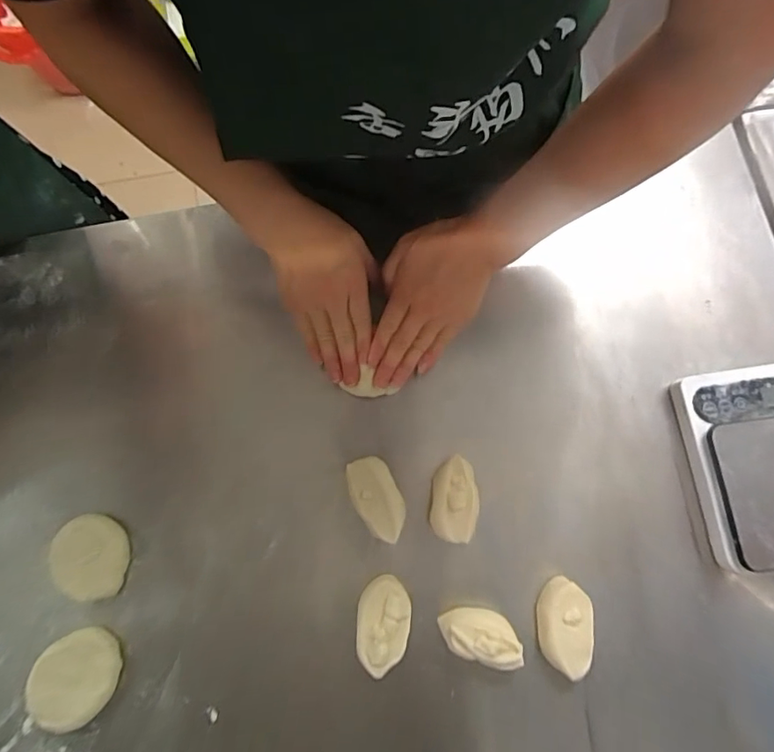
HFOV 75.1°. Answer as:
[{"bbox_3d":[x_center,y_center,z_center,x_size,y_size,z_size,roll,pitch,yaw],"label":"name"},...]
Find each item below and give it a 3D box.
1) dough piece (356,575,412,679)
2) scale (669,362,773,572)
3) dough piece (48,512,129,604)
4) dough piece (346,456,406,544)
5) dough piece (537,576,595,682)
[{"bbox_3d":[-0.003,0.212,0.428,0.043,0.027,0.075,8,79,2],"label":"dough piece"},{"bbox_3d":[0.341,0.075,0.446,0.131,0.035,0.170,-6,79,0],"label":"scale"},{"bbox_3d":[-0.261,0.159,0.442,0.057,0.023,0.070,-9,79,-1],"label":"dough piece"},{"bbox_3d":[-0.009,0.109,0.447,0.040,0.014,0.074,-26,79,-4],"label":"dough piece"},{"bbox_3d":[0.150,0.213,0.433,0.040,0.034,0.072,0,79,1],"label":"dough piece"}]

